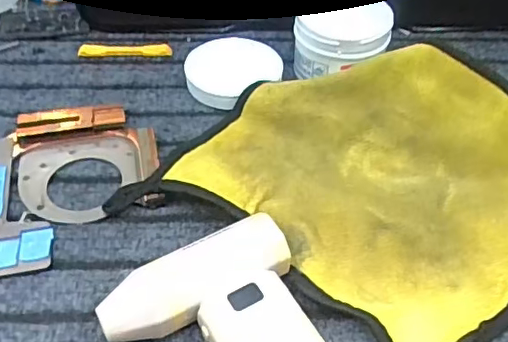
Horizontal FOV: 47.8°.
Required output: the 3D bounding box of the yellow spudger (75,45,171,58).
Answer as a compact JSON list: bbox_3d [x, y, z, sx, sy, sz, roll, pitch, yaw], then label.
[{"bbox_3d":[-0.112,-0.107,0.504,0.079,0.008,0.012,-2,46,-3],"label":"yellow spudger"}]

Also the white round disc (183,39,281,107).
[{"bbox_3d":[-0.018,-0.081,0.468,0.073,0.020,0.073,1,46,-1],"label":"white round disc"}]

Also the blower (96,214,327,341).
[{"bbox_3d":[-0.010,0.096,0.284,0.100,0.035,0.136,-17,49,-17],"label":"blower"}]

